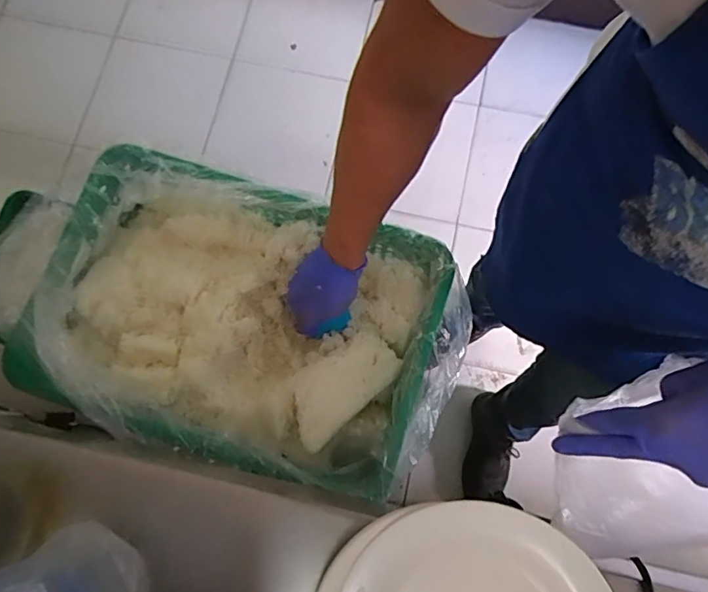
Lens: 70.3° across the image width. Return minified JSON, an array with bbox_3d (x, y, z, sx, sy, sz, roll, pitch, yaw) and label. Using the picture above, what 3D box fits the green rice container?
[{"bbox_3d":[-0.139,0.032,0.680,0.507,0.165,0.354,16,77,4],"label":"green rice container"}]

